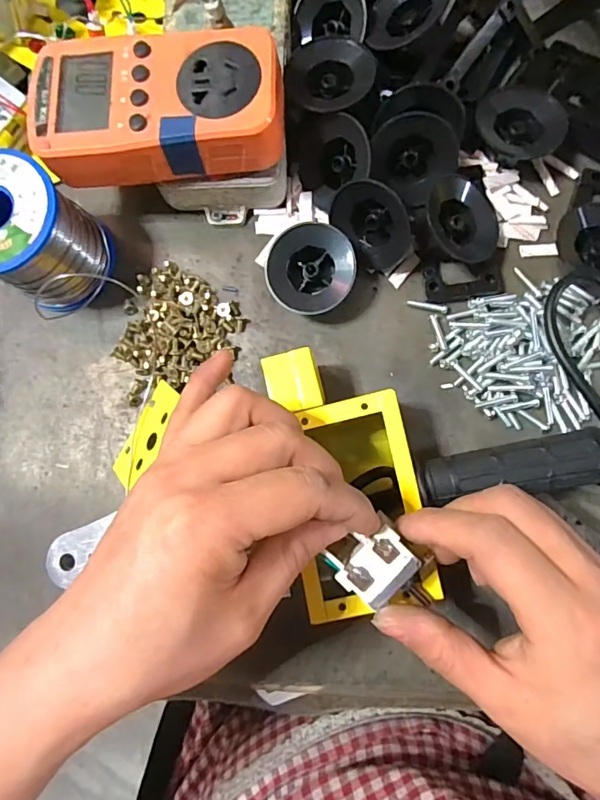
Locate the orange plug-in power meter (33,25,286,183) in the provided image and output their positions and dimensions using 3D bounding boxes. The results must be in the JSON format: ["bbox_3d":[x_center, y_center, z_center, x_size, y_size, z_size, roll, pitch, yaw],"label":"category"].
[{"bbox_3d":[-0.072,-0.147,0.252,0.126,0.037,0.072,-1,82,4],"label":"orange plug-in power meter"}]

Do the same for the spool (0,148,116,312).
[{"bbox_3d":[-0.152,-0.092,0.269,0.066,0.062,0.062,-1,82,5],"label":"spool"}]

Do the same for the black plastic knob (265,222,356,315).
[{"bbox_3d":[0.006,-0.073,0.271,0.048,0.025,0.044,-11,81,3],"label":"black plastic knob"}]

